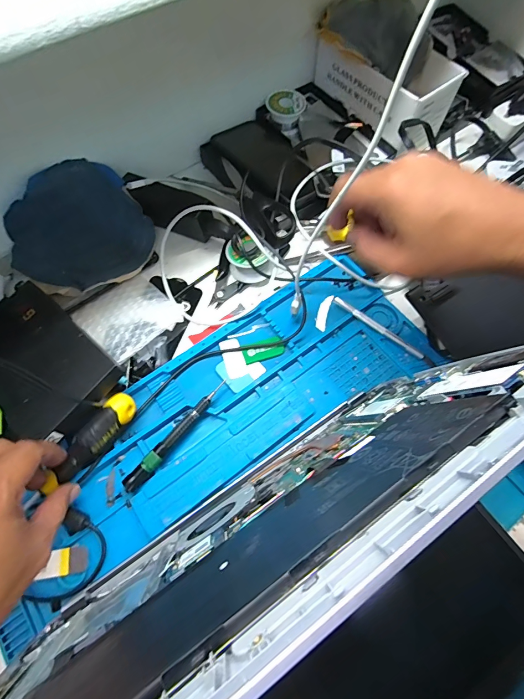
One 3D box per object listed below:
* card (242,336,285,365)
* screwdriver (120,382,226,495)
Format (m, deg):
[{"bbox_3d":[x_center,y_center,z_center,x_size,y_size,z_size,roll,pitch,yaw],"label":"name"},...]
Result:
[{"bbox_3d":[0.002,0.000,0.385,0.045,0.004,0.022,-17,68,-7],"label":"card"},{"bbox_3d":[-0.080,0.082,0.343,0.014,0.019,0.130,38,72,15],"label":"screwdriver"}]

